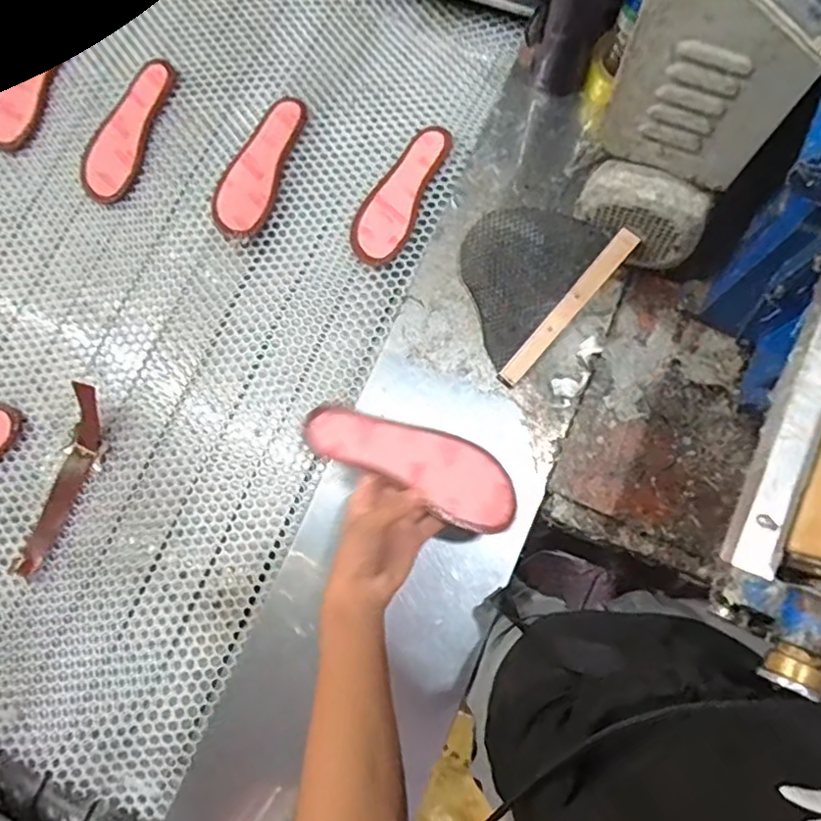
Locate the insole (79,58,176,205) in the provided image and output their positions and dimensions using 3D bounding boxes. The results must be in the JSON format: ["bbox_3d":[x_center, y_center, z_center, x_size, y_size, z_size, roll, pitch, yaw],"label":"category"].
[{"bbox_3d":[-0.412,-0.405,0.848,0.086,0.013,0.224,15,79,4],"label":"insole"}]

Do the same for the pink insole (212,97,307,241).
[{"bbox_3d":[-0.213,-0.347,0.831,0.085,0.018,0.223,20,80,5],"label":"pink insole"}]

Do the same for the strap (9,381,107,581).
[{"bbox_3d":[-0.428,0.088,0.729,0.050,0.046,0.238,19,80,5],"label":"strap"}]

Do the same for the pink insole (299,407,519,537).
[{"bbox_3d":[0.004,0.050,0.593,0.219,0.014,0.076,24,80,-2],"label":"pink insole"}]

